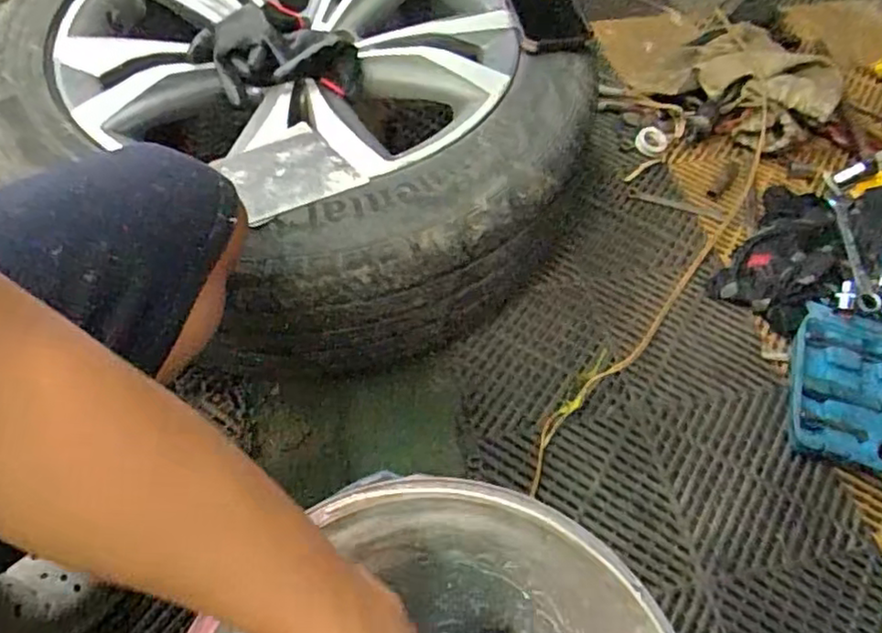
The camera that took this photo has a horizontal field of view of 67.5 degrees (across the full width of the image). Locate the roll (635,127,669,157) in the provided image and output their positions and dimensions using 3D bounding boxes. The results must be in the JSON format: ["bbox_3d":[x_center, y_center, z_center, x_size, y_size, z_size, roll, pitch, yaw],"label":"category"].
[{"bbox_3d":[0.333,-0.276,1.042,0.050,0.016,0.056,23,59,13],"label":"roll"}]

